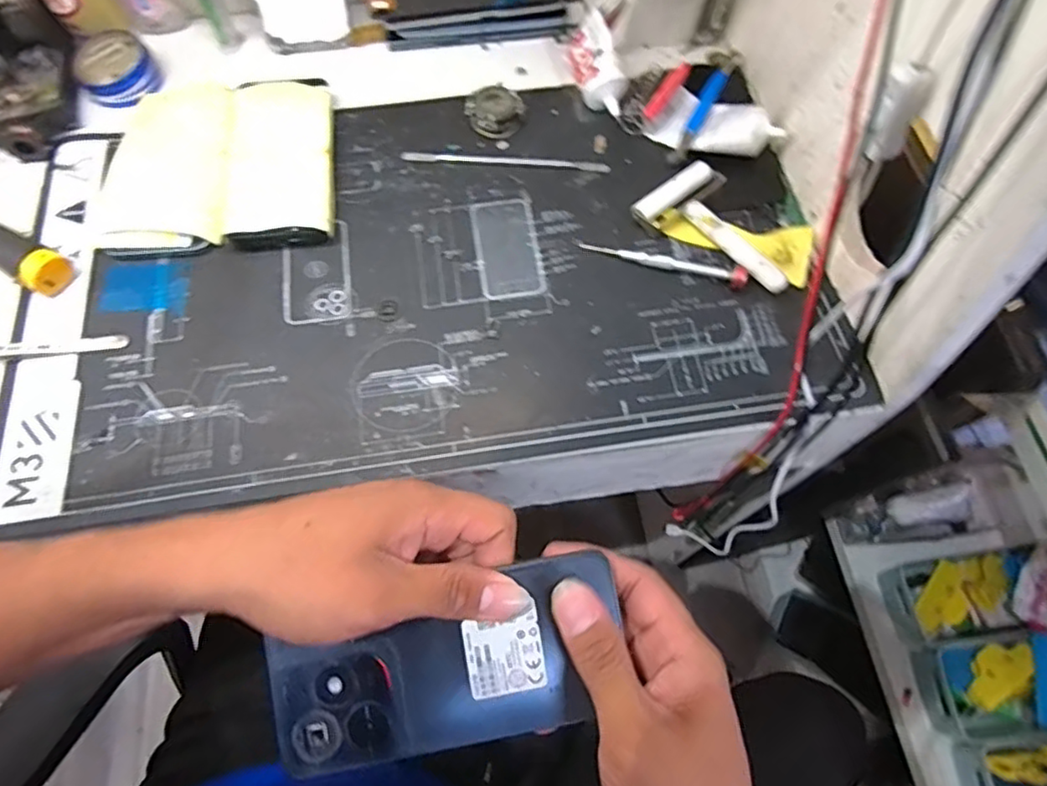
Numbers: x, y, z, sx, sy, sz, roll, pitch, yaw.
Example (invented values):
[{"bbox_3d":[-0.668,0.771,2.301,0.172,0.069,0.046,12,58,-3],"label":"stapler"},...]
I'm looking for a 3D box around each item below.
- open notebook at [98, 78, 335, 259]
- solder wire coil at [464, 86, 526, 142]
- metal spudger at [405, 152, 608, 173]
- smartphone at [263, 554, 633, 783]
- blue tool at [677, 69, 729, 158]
[{"bbox_3d":[-0.240,-0.184,0.485,0.177,0.026,0.160,-4,67,-3],"label":"open notebook"},{"bbox_3d":[-0.025,-0.234,0.517,0.046,0.024,0.038,8,67,2],"label":"solder wire coil"},{"bbox_3d":[-0.015,-0.194,0.512,0.169,0.004,0.013,4,67,0],"label":"metal spudger"},{"bbox_3d":[-0.035,0.125,0.282,0.156,0.004,0.071,-11,86,-3],"label":"smartphone"},{"bbox_3d":[0.149,-0.235,0.519,0.014,0.015,0.101,27,69,10],"label":"blue tool"}]

